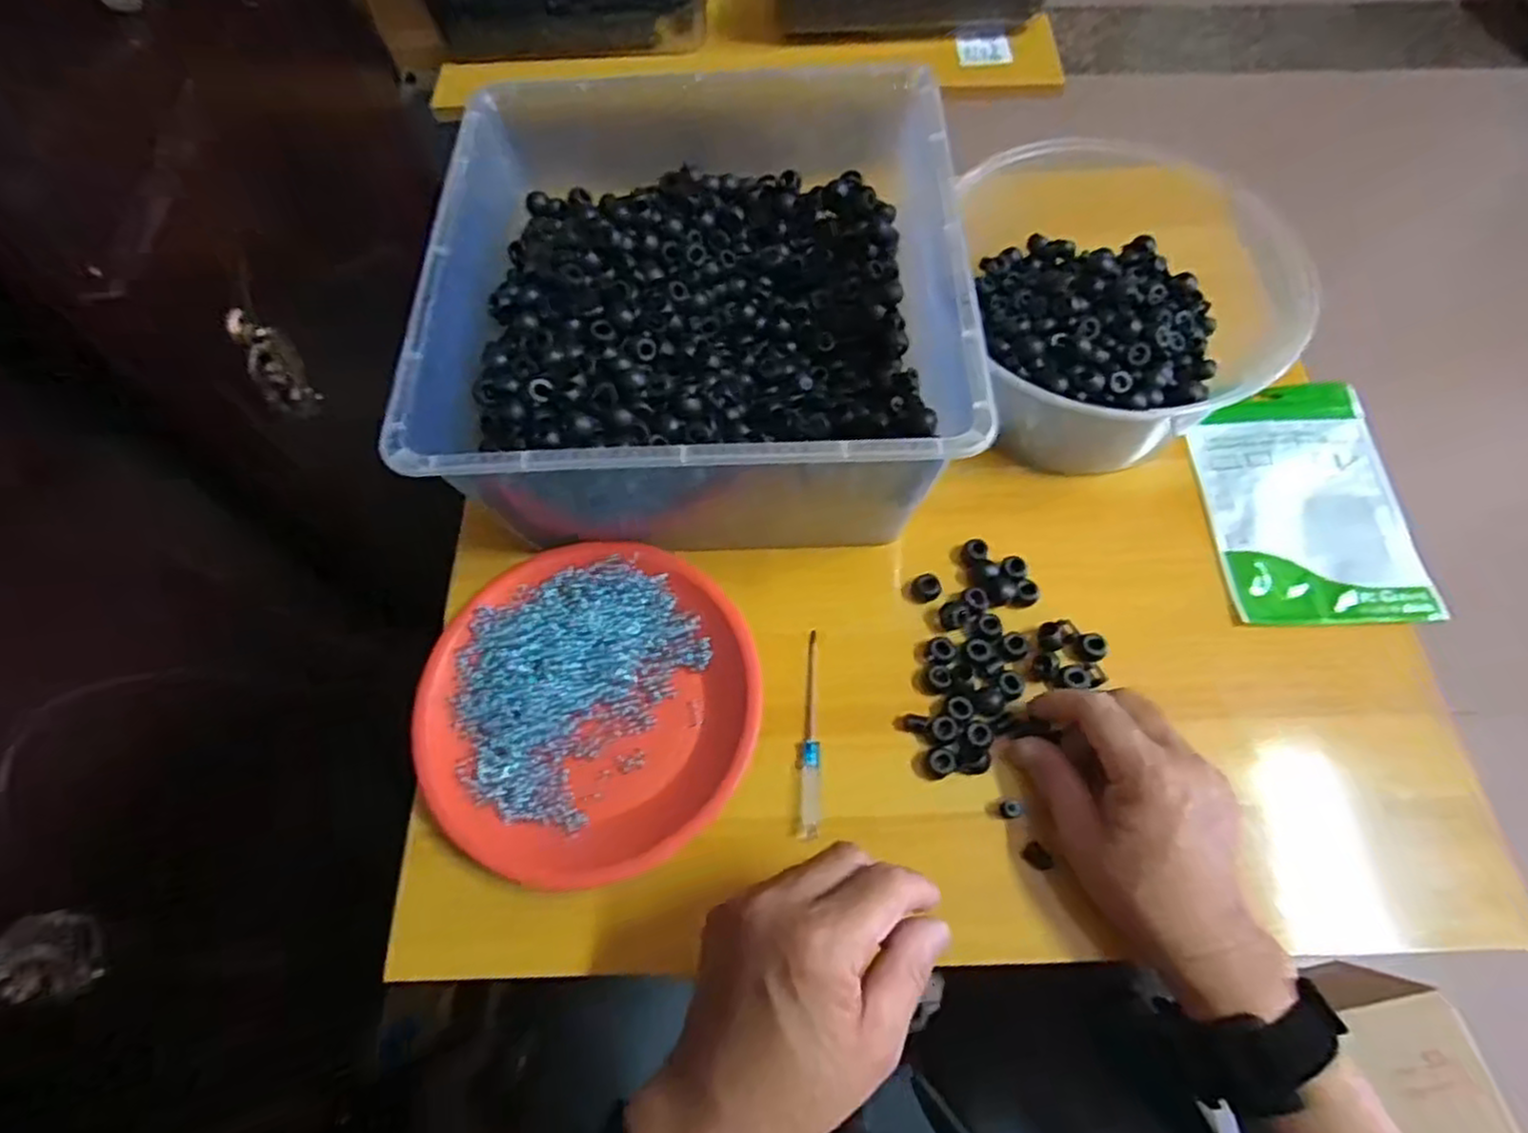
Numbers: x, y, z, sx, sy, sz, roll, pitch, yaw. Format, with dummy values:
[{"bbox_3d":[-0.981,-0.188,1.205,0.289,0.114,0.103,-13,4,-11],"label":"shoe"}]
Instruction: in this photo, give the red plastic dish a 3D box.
[{"bbox_3d":[-0.104,0.082,0.449,0.194,0.039,0.191,-1,64,2],"label":"red plastic dish"}]

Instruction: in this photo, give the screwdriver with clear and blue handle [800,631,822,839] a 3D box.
[{"bbox_3d":[0.029,0.098,0.439,0.011,0.013,0.122,1,65,3],"label":"screwdriver with clear and blue handle"}]

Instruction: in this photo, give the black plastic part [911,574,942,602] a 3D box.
[{"bbox_3d":[0.104,0.014,0.471,0.016,0.012,0.016,-1,64,2],"label":"black plastic part"}]

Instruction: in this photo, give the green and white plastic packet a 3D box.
[{"bbox_3d":[0.355,-0.041,0.487,0.117,0.012,0.169,-5,67,8],"label":"green and white plastic packet"}]

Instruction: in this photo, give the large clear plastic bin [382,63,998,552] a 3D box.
[{"bbox_3d":[-0.038,-0.154,0.484,0.304,0.146,0.295,-2,64,2],"label":"large clear plastic bin"}]

